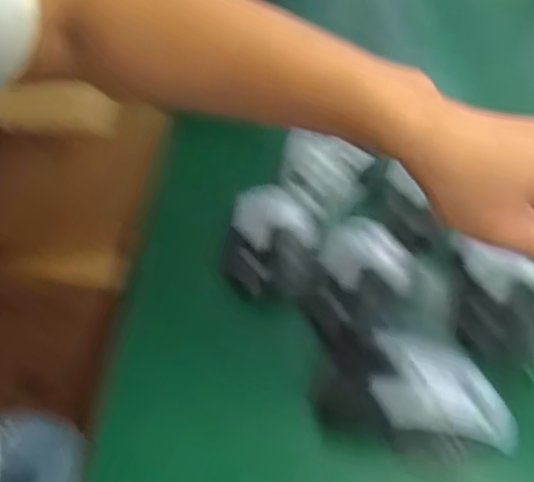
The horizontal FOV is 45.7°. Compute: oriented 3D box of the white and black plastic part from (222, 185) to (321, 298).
[{"bbox_3d":[0.005,-0.002,0.526,0.071,0.027,0.109,2,45,6],"label":"white and black plastic part"}]

